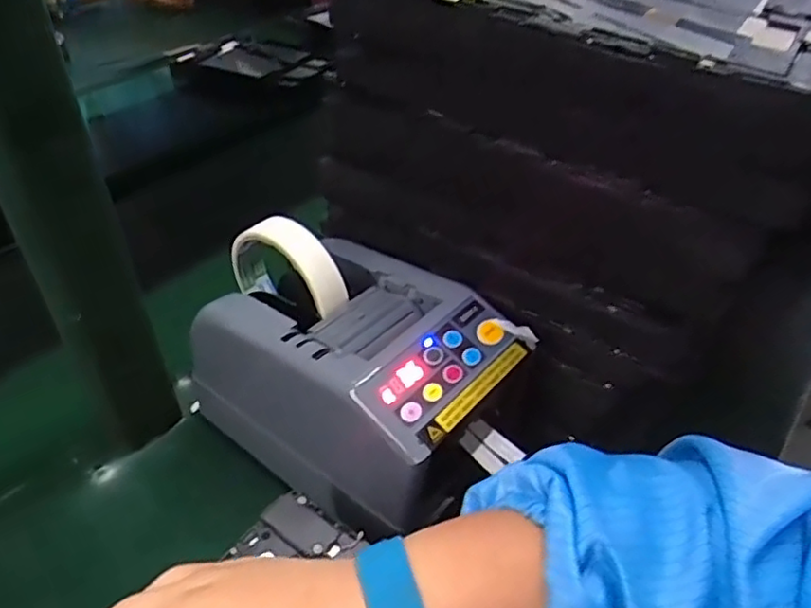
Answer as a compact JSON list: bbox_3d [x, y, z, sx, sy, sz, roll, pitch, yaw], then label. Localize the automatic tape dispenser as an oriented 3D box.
[{"bbox_3d":[-0.028,0.040,0.389,0.208,0.128,0.128,26,47,27],"label":"automatic tape dispenser"}]

